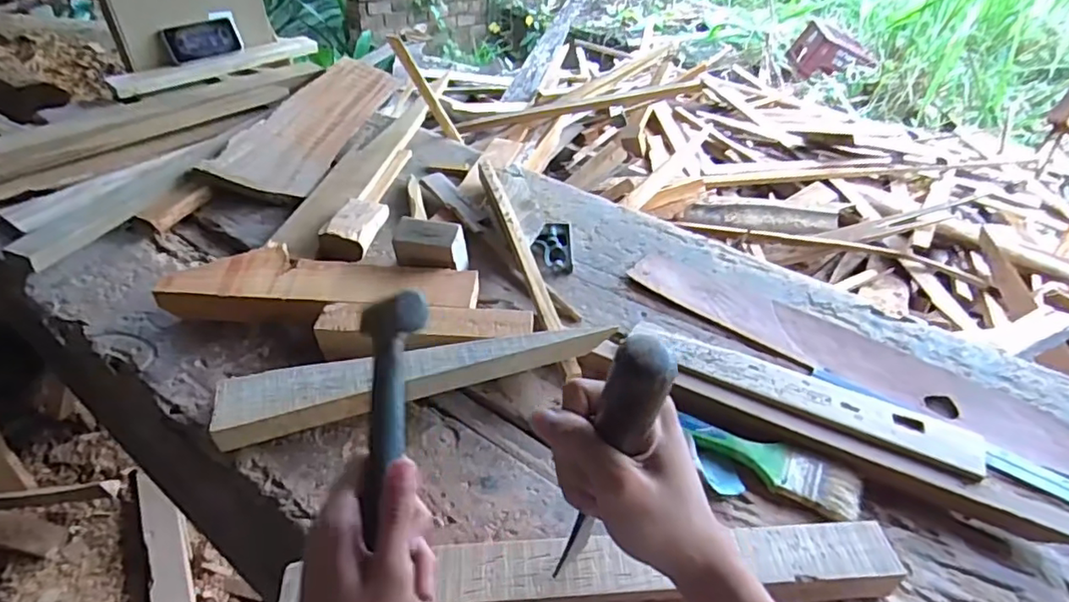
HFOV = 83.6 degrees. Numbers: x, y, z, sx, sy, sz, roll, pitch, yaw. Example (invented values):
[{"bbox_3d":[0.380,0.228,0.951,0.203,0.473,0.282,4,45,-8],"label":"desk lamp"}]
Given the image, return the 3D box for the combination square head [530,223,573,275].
[{"bbox_3d":[0.025,-0.073,0.823,0.053,0.018,0.098,3,40,0],"label":"combination square head"}]

